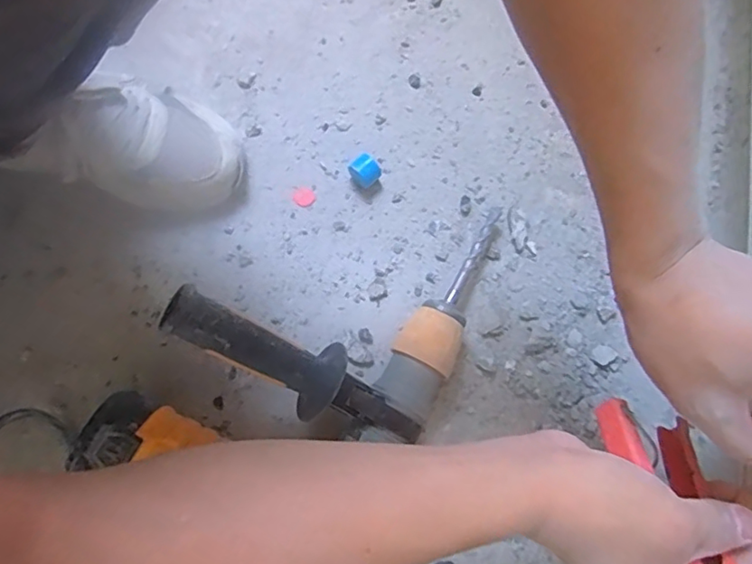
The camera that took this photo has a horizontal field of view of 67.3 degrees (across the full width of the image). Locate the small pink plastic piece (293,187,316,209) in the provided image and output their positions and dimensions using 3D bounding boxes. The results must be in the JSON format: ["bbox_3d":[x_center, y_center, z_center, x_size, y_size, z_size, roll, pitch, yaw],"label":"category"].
[{"bbox_3d":[-0.069,-0.082,0.546,0.019,0.004,0.021,-41,82,-8],"label":"small pink plastic piece"}]

